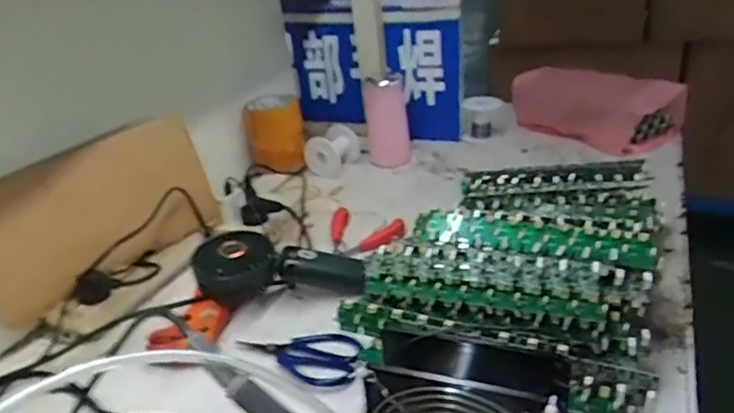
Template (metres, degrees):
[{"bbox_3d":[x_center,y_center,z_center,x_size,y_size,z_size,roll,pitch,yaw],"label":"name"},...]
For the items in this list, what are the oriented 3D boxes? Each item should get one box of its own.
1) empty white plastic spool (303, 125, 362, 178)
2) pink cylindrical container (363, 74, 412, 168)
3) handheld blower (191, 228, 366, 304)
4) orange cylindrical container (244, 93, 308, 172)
[{"bbox_3d":[-0.053,-0.091,0.940,0.065,0.065,0.084,8,30,24],"label":"empty white plastic spool"},{"bbox_3d":[0.034,-0.136,0.921,0.068,0.132,0.062,-5,27,1],"label":"pink cylindrical container"},{"bbox_3d":[-0.096,0.070,0.633,0.179,0.053,0.073,6,25,-11],"label":"handheld blower"},{"bbox_3d":[-0.143,-0.113,0.916,0.087,0.096,0.079,-10,28,-9],"label":"orange cylindrical container"}]

